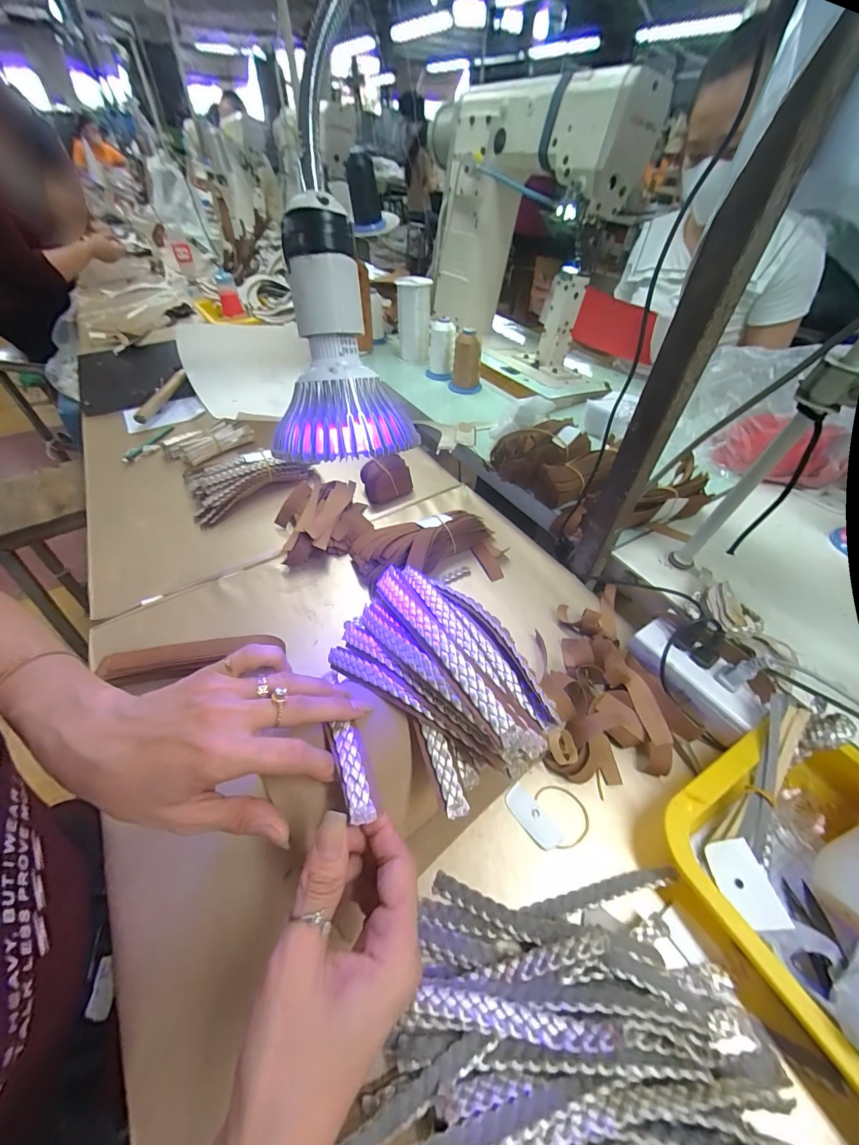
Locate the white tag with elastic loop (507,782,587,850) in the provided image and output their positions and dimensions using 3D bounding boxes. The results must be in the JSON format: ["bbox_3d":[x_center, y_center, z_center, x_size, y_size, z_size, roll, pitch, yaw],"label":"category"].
[{"bbox_3d":[0.098,0.203,0.328,0.066,0.005,0.045,4,48,3],"label":"white tag with elastic loop"}]

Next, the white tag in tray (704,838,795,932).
[{"bbox_3d":[0.235,0.232,0.293,0.037,0.004,0.053,-12,53,6],"label":"white tag in tray"}]

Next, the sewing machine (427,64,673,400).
[{"bbox_3d":[0.197,-0.682,0.821,0.237,0.418,0.569,-14,50,-13],"label":"sewing machine"}]

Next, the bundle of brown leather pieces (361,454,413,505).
[{"bbox_3d":[-0.069,-0.149,0.623,0.076,0.054,0.064,-14,48,-14],"label":"bundle of brown leather pieces"}]

